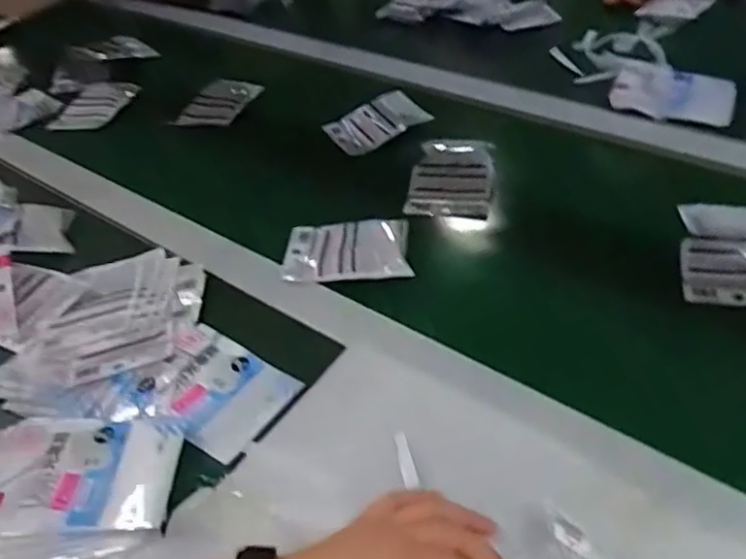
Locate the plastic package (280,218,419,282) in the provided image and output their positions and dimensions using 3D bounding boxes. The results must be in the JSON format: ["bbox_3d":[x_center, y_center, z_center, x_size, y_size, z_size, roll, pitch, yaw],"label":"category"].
[{"bbox_3d":[-0.028,-0.033,0.722,0.131,0.021,0.096,-2,44,5],"label":"plastic package"}]

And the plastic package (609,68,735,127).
[{"bbox_3d":[0.390,-0.246,0.871,0.147,0.022,0.091,12,61,12],"label":"plastic package"}]

